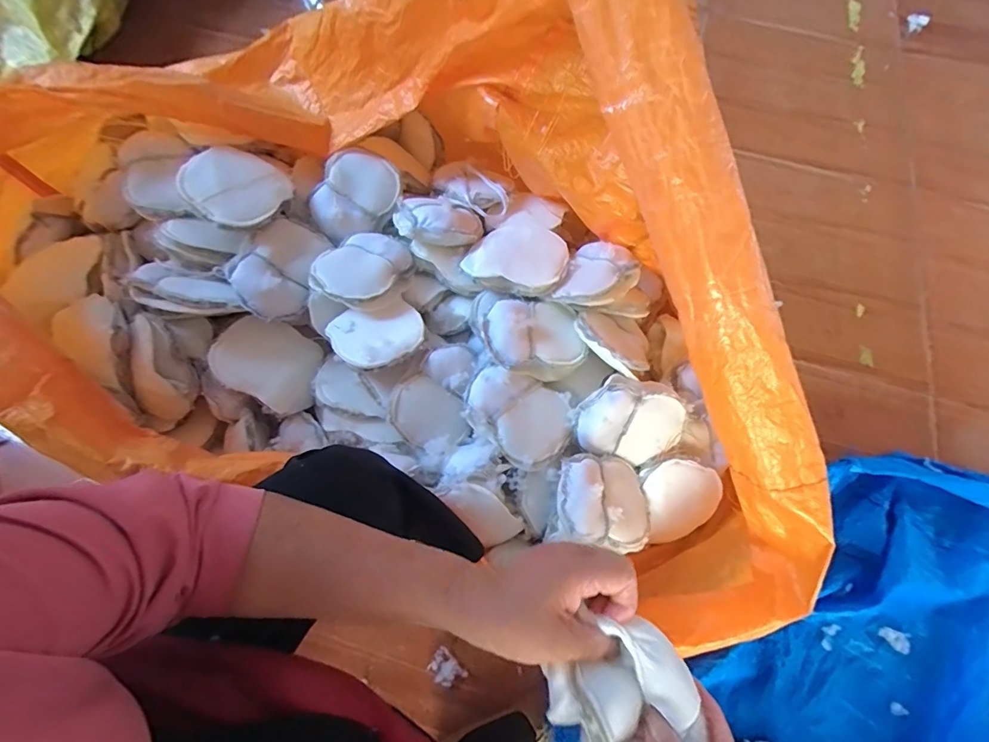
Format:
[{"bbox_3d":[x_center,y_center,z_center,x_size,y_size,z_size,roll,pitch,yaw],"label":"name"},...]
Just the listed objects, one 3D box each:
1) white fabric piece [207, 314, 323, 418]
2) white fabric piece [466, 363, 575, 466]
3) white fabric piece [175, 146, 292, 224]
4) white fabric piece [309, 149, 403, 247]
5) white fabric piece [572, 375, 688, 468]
[{"bbox_3d":[-0.387,-0.015,0.800,0.174,0.032,0.134,34,74,-13],"label":"white fabric piece"},{"bbox_3d":[0.040,0.063,0.741,0.139,0.041,0.178,-40,72,-16],"label":"white fabric piece"},{"bbox_3d":[-0.435,-0.313,0.776,0.145,0.033,0.150,49,60,-8],"label":"white fabric piece"},{"bbox_3d":[-0.264,-0.325,0.865,0.137,0.037,0.172,31,88,-14],"label":"white fabric piece"},{"bbox_3d":[0.220,0.090,0.759,0.185,0.157,0.050,4,20,-11],"label":"white fabric piece"}]

